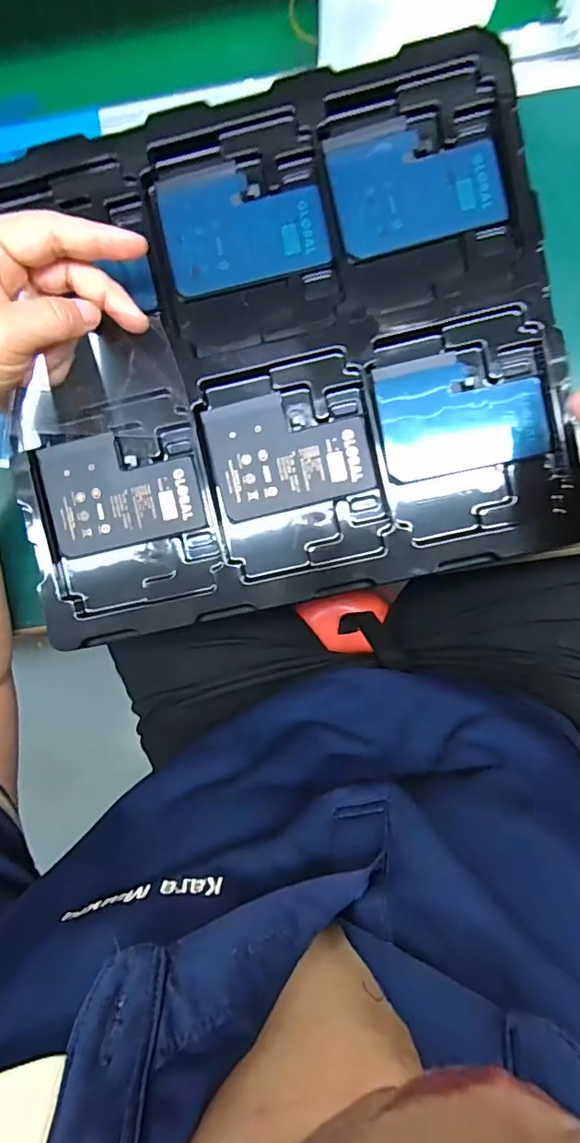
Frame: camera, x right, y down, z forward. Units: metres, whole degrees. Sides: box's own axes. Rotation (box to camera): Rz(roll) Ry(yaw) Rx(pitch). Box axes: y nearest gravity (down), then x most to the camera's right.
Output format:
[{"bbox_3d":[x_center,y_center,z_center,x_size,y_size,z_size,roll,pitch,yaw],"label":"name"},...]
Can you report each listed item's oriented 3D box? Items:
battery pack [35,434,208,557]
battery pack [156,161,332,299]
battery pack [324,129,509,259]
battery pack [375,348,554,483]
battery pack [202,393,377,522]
[{"bbox_3d":[-0.098,-0.048,0.313,0.089,0.006,0.064,-11,92,3],"label":"battery pack"},{"bbox_3d":[-0.026,-0.196,0.298,0.088,0.006,0.064,-12,92,3],"label":"battery pack"},{"bbox_3d":[0.069,-0.213,0.291,0.089,0.005,0.060,-12,92,3],"label":"battery pack"},{"bbox_3d":[0.097,-0.090,0.301,0.090,0.005,0.065,-11,92,3],"label":"battery pack"},{"bbox_3d":[0.000,-0.070,0.306,0.089,0.004,0.065,-13,91,3],"label":"battery pack"}]

